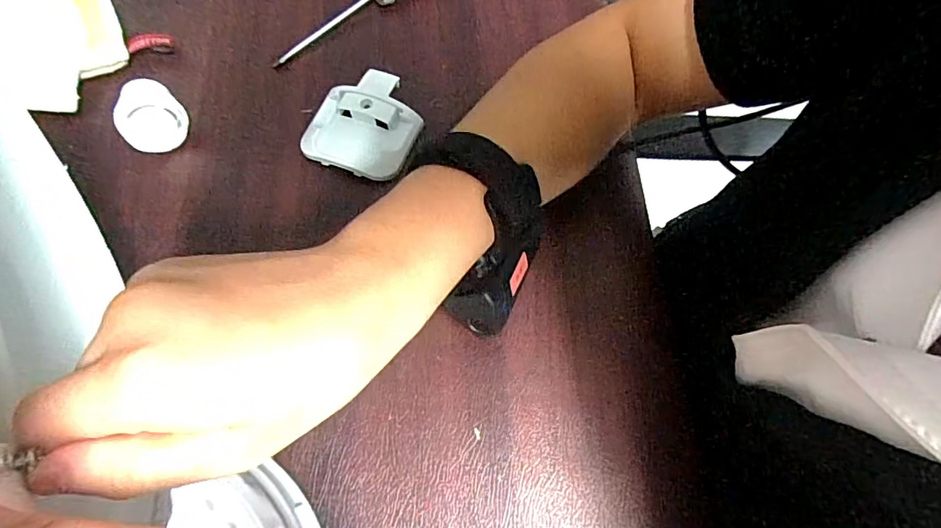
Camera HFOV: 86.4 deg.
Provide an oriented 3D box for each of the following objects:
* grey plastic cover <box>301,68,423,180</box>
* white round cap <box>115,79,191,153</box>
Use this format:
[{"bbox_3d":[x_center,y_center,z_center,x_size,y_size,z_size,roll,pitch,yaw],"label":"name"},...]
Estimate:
[{"bbox_3d":[-0.073,-0.097,0.349,0.070,0.022,0.074,17,68,8],"label":"grey plastic cover"},{"bbox_3d":[-0.219,-0.099,0.346,0.041,0.032,0.039,0,67,1],"label":"white round cap"}]

